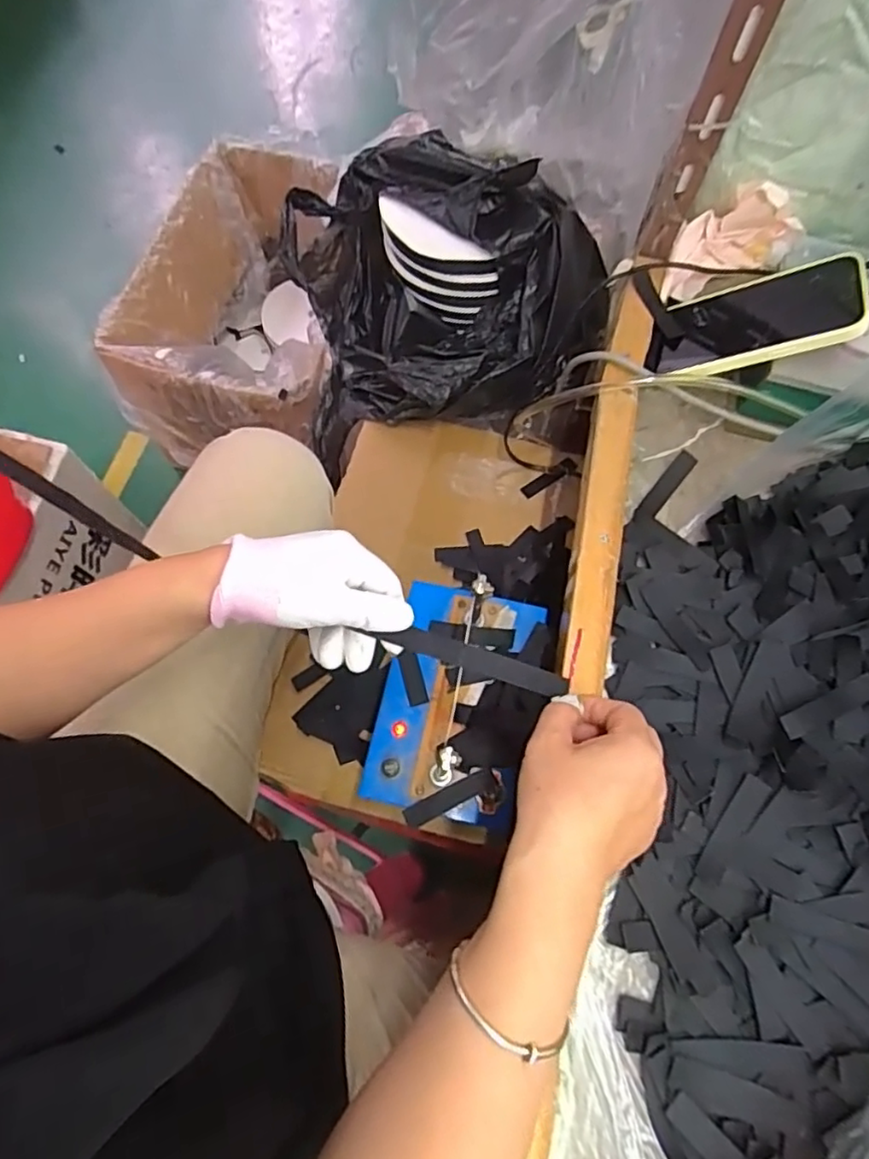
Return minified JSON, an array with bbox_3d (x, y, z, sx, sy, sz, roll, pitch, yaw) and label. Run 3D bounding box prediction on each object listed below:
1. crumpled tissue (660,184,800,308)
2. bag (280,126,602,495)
[{"bbox_3d":[0.245,-0.287,0.538,0.135,0.056,0.053,-27,70,-4],"label":"crumpled tissue"},{"bbox_3d":[0.005,-0.342,0.732,0.344,0.171,0.334,-9,70,-5],"label":"bag"}]

